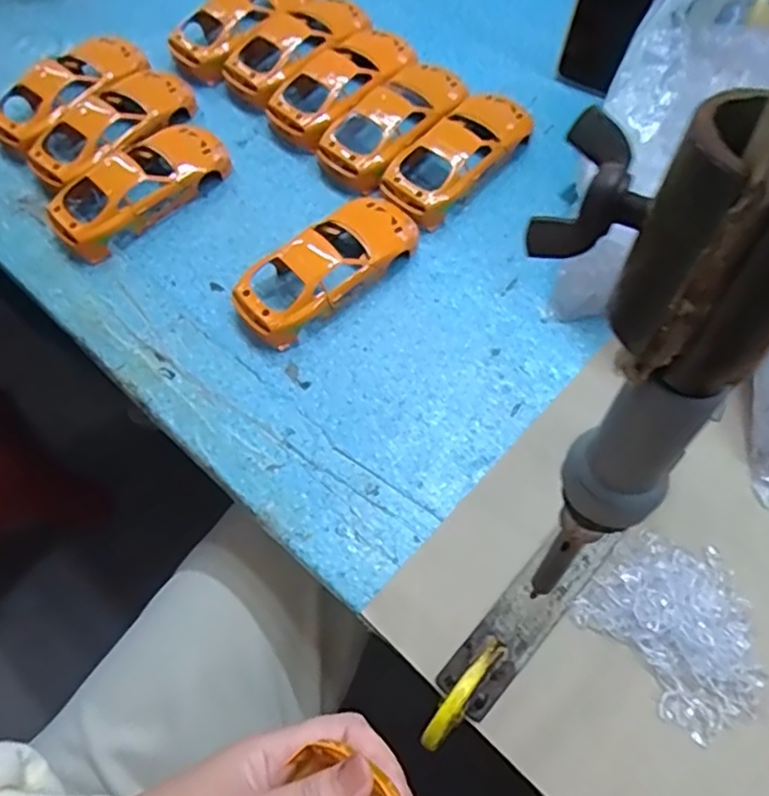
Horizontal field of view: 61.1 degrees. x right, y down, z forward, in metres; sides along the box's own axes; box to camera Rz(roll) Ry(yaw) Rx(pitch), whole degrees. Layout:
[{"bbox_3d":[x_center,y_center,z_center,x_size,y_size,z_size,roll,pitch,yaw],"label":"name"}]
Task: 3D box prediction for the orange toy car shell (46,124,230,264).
[{"bbox_3d":[-0.173,-0.152,0.450,0.125,0.031,0.063,-39,70,-15],"label":"orange toy car shell"}]

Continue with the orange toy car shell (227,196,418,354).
[{"bbox_3d":[-0.037,-0.086,0.422,0.129,0.026,0.051,-40,70,-16],"label":"orange toy car shell"}]

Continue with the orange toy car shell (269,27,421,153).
[{"bbox_3d":[-0.033,-0.240,0.491,0.057,0.024,0.135,34,70,16],"label":"orange toy car shell"}]

